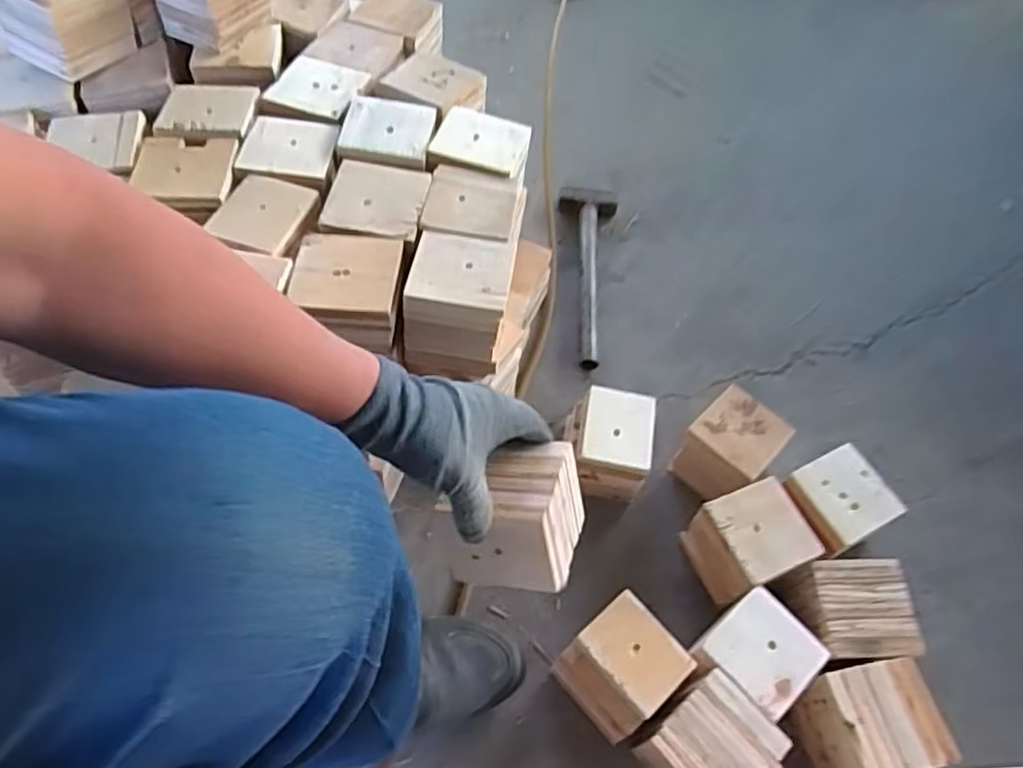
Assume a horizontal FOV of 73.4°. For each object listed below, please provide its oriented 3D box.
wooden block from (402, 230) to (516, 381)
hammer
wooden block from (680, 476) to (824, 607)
[{"bbox_3d":[-0.048,-0.079,0.655,0.093,0.085,0.101,9,57,3],"label":"wooden block"},{"bbox_3d":[0.102,-0.169,0.989,0.085,0.030,0.352,8,57,2],"label":"hammer"},{"bbox_3d":[0.254,0.174,0.738,0.102,0.094,0.095,-16,59,-13],"label":"wooden block"}]

